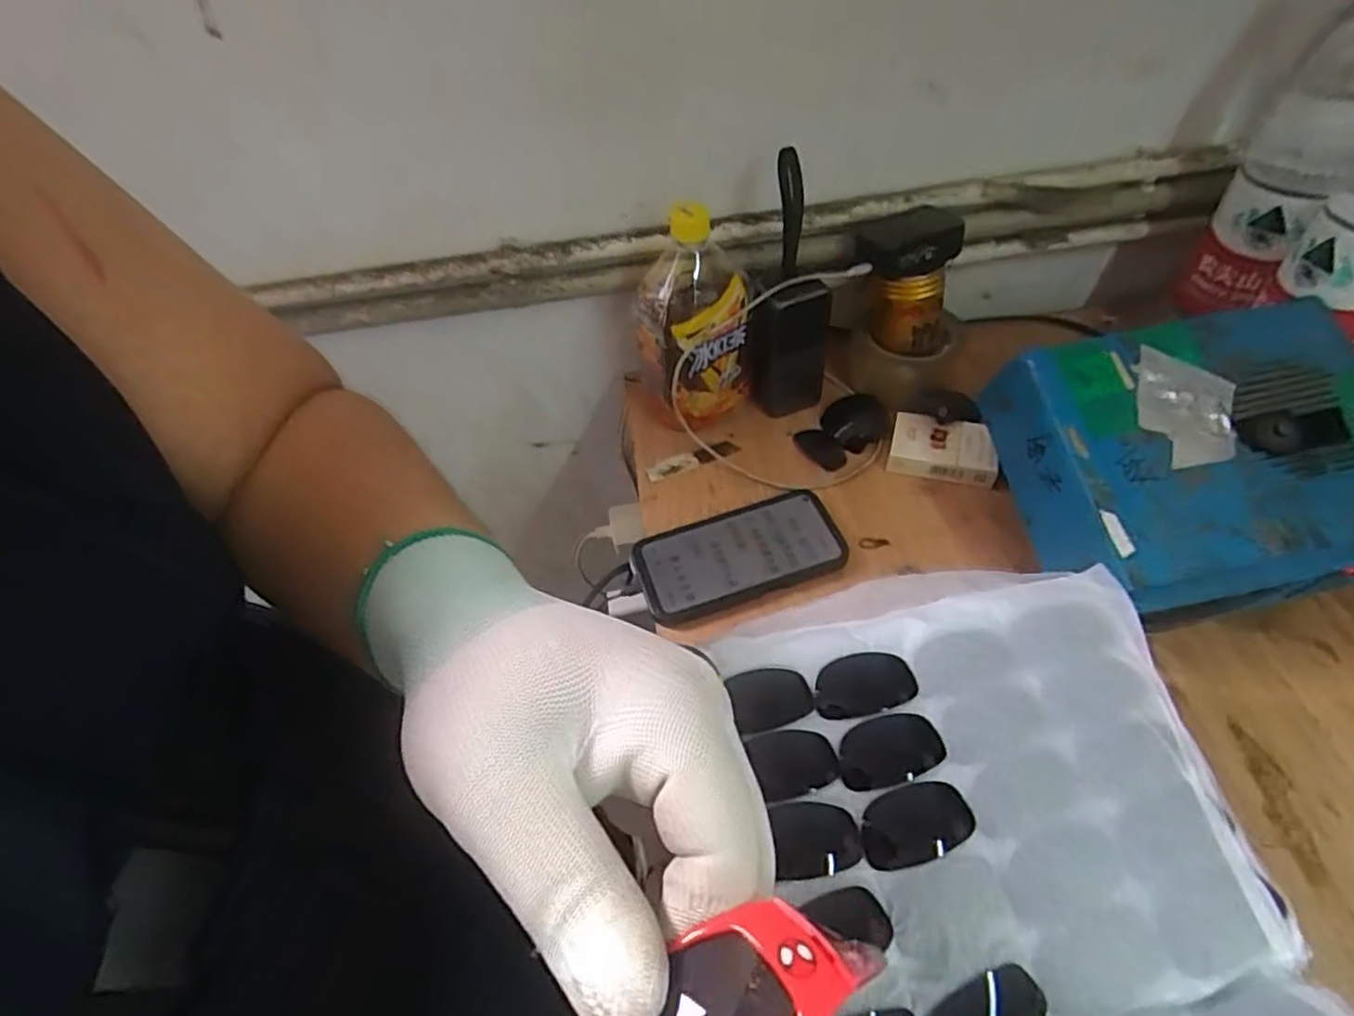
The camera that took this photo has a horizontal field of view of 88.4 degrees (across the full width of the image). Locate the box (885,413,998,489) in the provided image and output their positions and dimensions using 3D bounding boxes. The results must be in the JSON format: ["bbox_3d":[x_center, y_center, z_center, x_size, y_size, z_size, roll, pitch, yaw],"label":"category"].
[{"bbox_3d":[0.232,-0.052,0.609,0.086,0.028,0.053,11,53,12],"label":"box"}]

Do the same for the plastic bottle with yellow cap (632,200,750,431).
[{"bbox_3d":[0.014,-0.160,0.606,0.095,0.197,0.097,-5,51,0],"label":"plastic bottle with yellow cap"}]

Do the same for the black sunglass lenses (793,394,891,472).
[{"bbox_3d":[0.158,-0.072,0.650,0.083,0.025,0.055,-29,55,-18],"label":"black sunglass lenses"}]

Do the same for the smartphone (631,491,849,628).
[{"bbox_3d":[0.049,0.036,0.562,0.161,0.015,0.081,-16,52,-9],"label":"smartphone"}]

